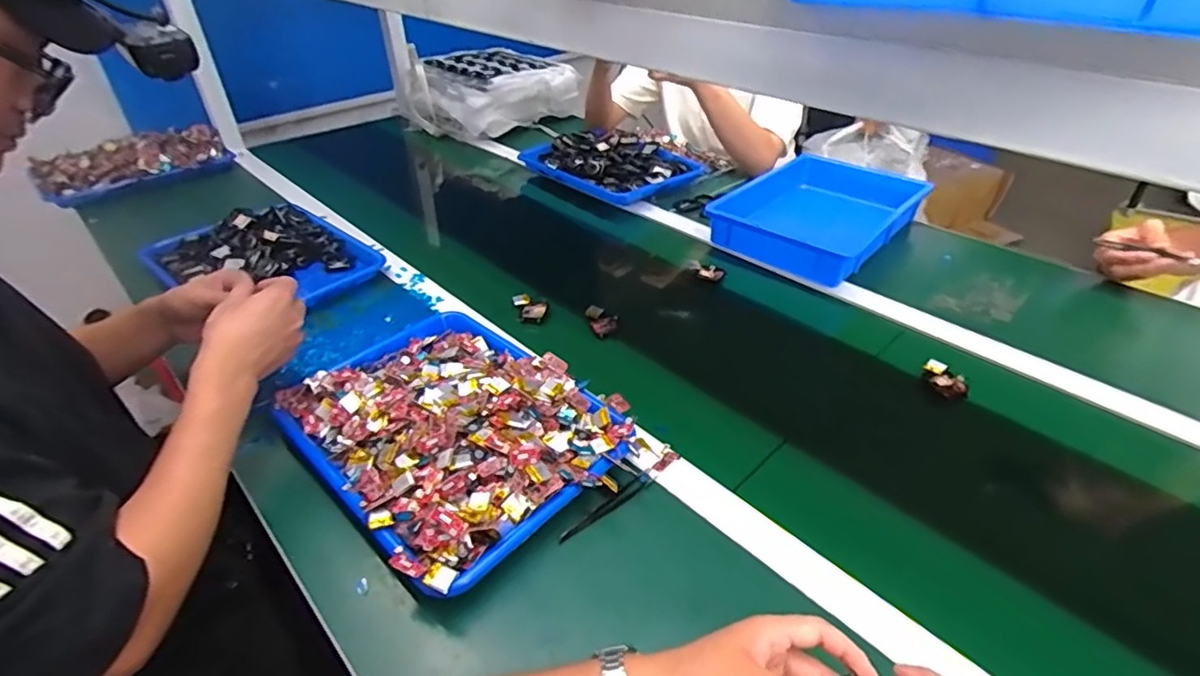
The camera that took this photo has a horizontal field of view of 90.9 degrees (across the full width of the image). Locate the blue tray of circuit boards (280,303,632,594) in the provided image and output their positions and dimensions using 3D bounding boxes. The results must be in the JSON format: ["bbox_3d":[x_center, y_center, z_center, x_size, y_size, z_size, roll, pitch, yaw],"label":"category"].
[{"bbox_3d":[-0.153,0.075,0.609,0.252,0.056,0.323,-31,47,-33],"label":"blue tray of circuit boards"}]

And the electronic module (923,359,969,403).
[{"bbox_3d":[0.407,0.051,0.694,0.031,0.019,0.060,-8,38,-9],"label":"electronic module"}]

